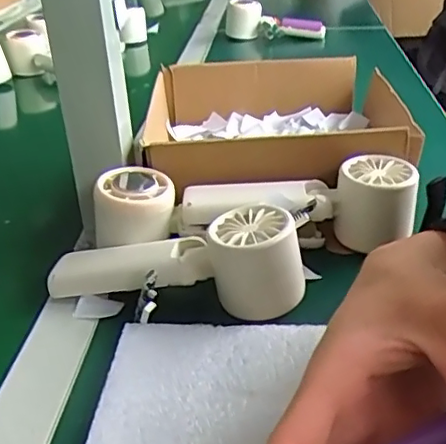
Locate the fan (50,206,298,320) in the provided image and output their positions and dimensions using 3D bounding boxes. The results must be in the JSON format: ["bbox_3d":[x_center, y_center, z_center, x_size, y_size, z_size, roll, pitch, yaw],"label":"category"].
[{"bbox_3d":[-0.032,0.025,0.385,0.168,0.048,0.063,2,31,11],"label":"fan"}]

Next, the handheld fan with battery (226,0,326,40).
[{"bbox_3d":[0.087,-0.349,1.038,0.167,0.064,0.049,3,31,13],"label":"handheld fan with battery"}]

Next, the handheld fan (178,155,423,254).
[{"bbox_3d":[0.056,-0.008,0.438,0.168,0.050,0.062,-6,30,-2],"label":"handheld fan"}]

